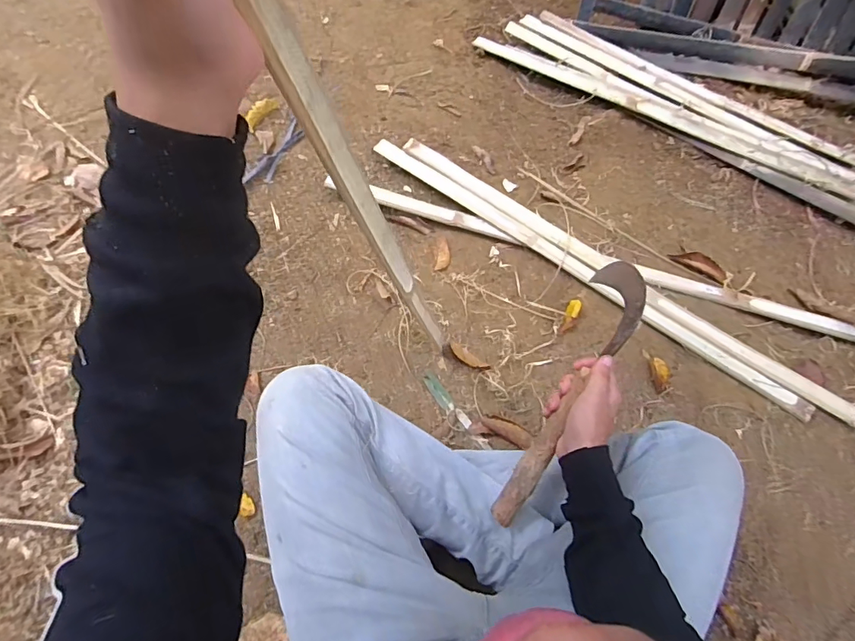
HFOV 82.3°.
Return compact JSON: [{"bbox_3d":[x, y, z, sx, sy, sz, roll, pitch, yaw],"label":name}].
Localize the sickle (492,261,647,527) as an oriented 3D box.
[{"bbox_3d":[0.174,0.085,0.617,0.054,0.148,0.359,29,86,11],"label":"sickle"}]

